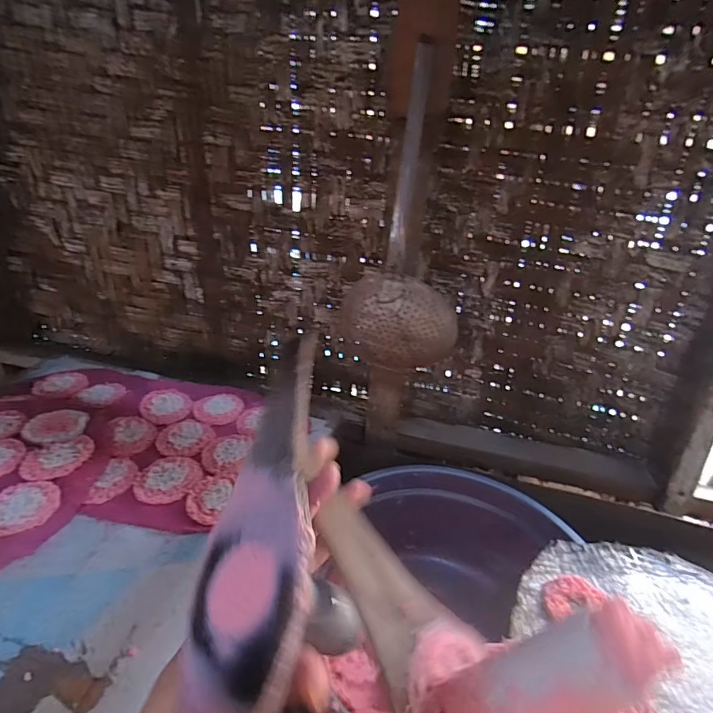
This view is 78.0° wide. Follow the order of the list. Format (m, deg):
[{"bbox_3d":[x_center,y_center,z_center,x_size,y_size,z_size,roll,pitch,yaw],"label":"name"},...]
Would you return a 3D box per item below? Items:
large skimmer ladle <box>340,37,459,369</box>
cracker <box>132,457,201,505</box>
[{"bbox_3d":[0.069,-0.166,0.619,0.178,0.403,0.056,13,28,17],"label":"large skimmer ladle"},{"bbox_3d":[-0.246,0.161,0.578,0.079,0.005,0.082,4,26,-2],"label":"cracker"}]

